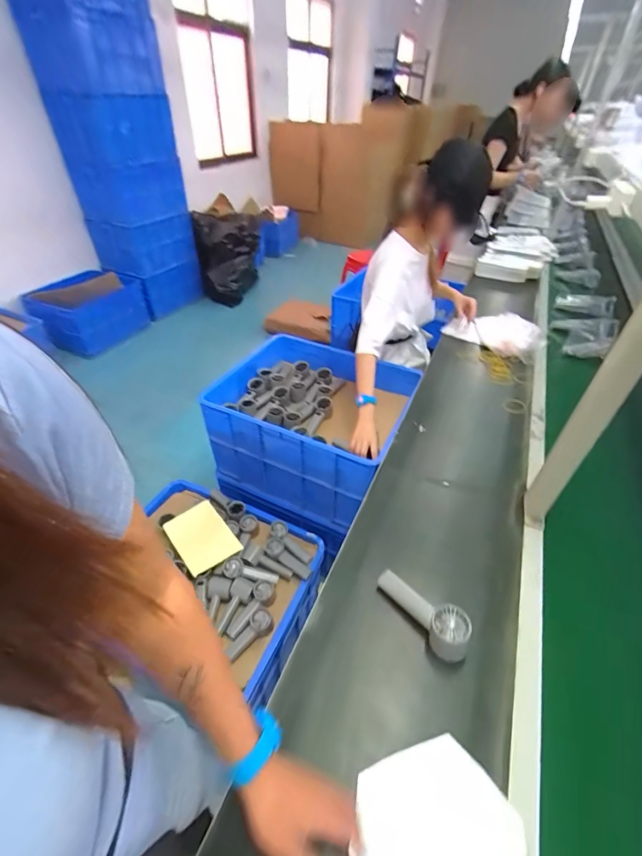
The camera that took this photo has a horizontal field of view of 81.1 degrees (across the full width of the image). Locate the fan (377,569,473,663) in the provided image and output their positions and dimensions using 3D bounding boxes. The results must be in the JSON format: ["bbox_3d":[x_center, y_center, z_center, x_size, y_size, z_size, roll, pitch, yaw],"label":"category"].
[{"bbox_3d":[0.157,0.293,0.590,0.064,0.063,0.168,-29,37,-30],"label":"fan"}]

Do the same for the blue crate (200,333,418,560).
[{"bbox_3d":[-0.037,0.012,1.342,0.627,0.387,0.542,16,44,16],"label":"blue crate"}]

